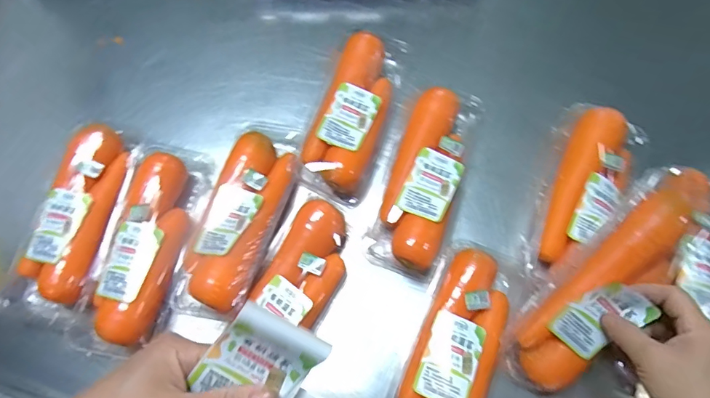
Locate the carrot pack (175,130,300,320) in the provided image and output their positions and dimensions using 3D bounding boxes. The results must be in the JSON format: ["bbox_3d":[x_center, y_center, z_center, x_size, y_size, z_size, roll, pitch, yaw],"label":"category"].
[{"bbox_3d":[-0.123,0.014,0.476,0.086,0.043,0.216,17,71,8],"label":"carrot pack"}]

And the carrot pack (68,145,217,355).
[{"bbox_3d":[-0.224,0.047,0.482,0.087,0.049,0.230,12,71,6],"label":"carrot pack"}]

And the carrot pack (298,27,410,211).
[{"bbox_3d":[0.002,-0.108,0.536,0.088,0.061,0.229,15,71,7],"label":"carrot pack"}]

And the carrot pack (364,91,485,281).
[{"bbox_3d":[0.081,-0.031,0.498,0.083,0.046,0.231,19,72,8],"label":"carrot pack"}]

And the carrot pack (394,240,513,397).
[{"bbox_3d":[0.099,0.154,0.436,0.080,0.050,0.221,21,72,9],"label":"carrot pack"}]

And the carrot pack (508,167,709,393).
[{"bbox_3d":[0.224,0.079,0.398,0.074,0.040,0.228,36,101,12],"label":"carrot pack"}]

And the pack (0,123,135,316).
[{"bbox_3d":[-0.308,0.021,0.496,0.089,0.046,0.211,15,71,7],"label":"pack"}]

